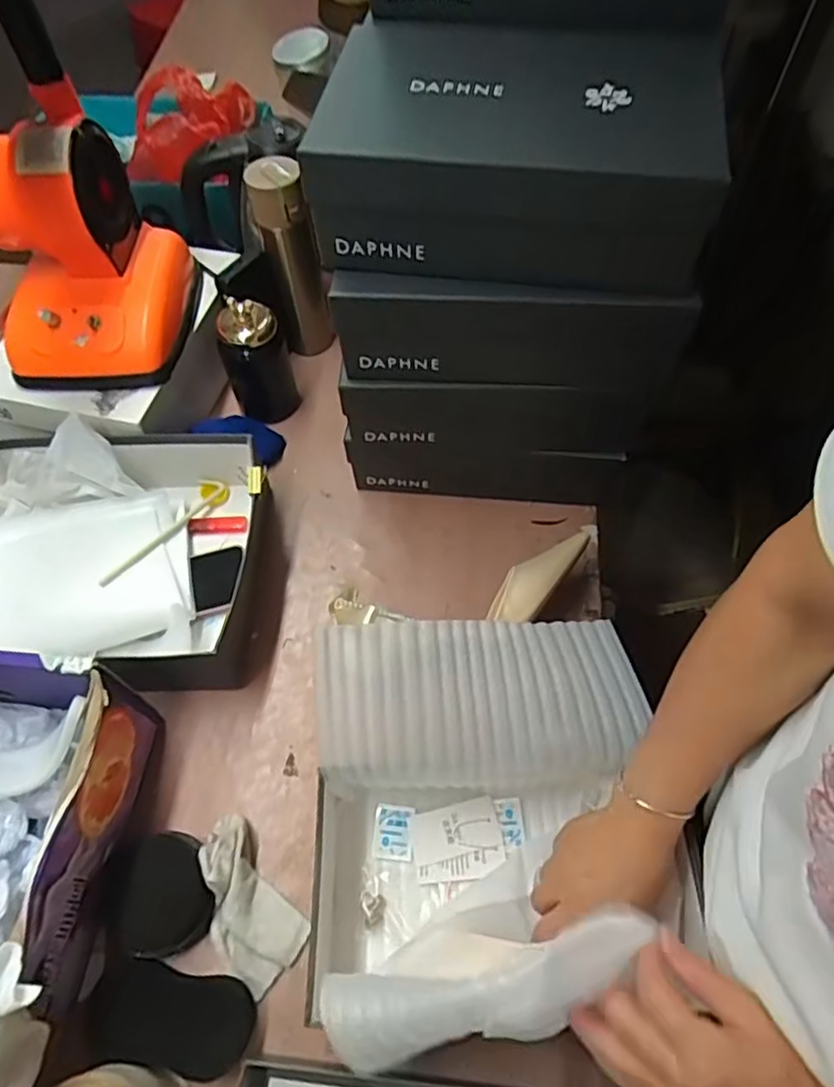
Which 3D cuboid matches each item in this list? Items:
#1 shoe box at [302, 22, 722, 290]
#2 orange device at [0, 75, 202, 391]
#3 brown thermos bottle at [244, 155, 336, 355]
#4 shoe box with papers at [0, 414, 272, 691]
[{"bbox_3d":[0.068,-0.324,0.538,0.299,0.099,0.228,3,60,3],"label":"shoe box"},{"bbox_3d":[-0.358,-0.305,0.688,0.175,0.197,0.197,0,60,1],"label":"orange device"},{"bbox_3d":[-0.152,-0.336,0.812,0.065,0.238,0.060,-18,61,-9],"label":"brown thermos bottle"},{"bbox_3d":[-0.331,0.005,0.686,0.330,0.129,0.280,6,60,5],"label":"shoe box with papers"}]

